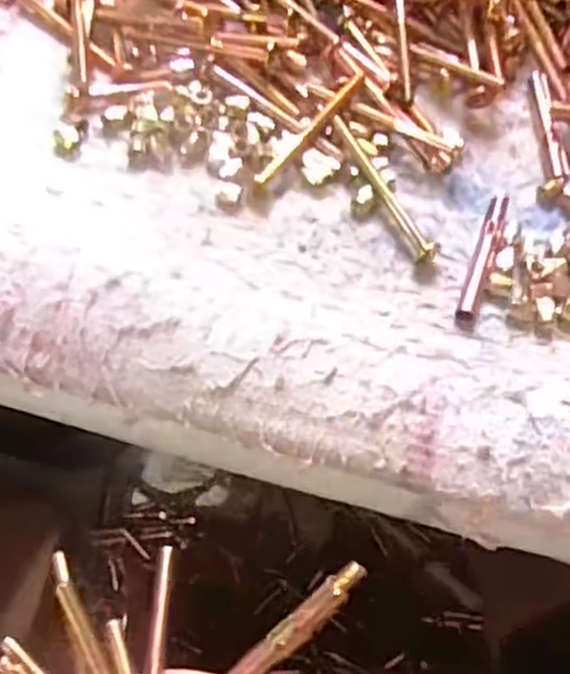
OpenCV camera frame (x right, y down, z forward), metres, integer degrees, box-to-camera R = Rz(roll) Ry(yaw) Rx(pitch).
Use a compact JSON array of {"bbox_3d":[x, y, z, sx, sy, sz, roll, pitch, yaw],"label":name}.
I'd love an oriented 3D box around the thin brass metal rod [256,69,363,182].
[{"bbox_3d":[0.011,-0.083,0.300,0.005,0.004,0.068,35,64,11],"label":"thin brass metal rod"}]

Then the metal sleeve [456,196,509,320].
[{"bbox_3d":[0.076,-0.032,0.287,0.008,0.011,0.061,22,62,4],"label":"metal sleeve"}]

